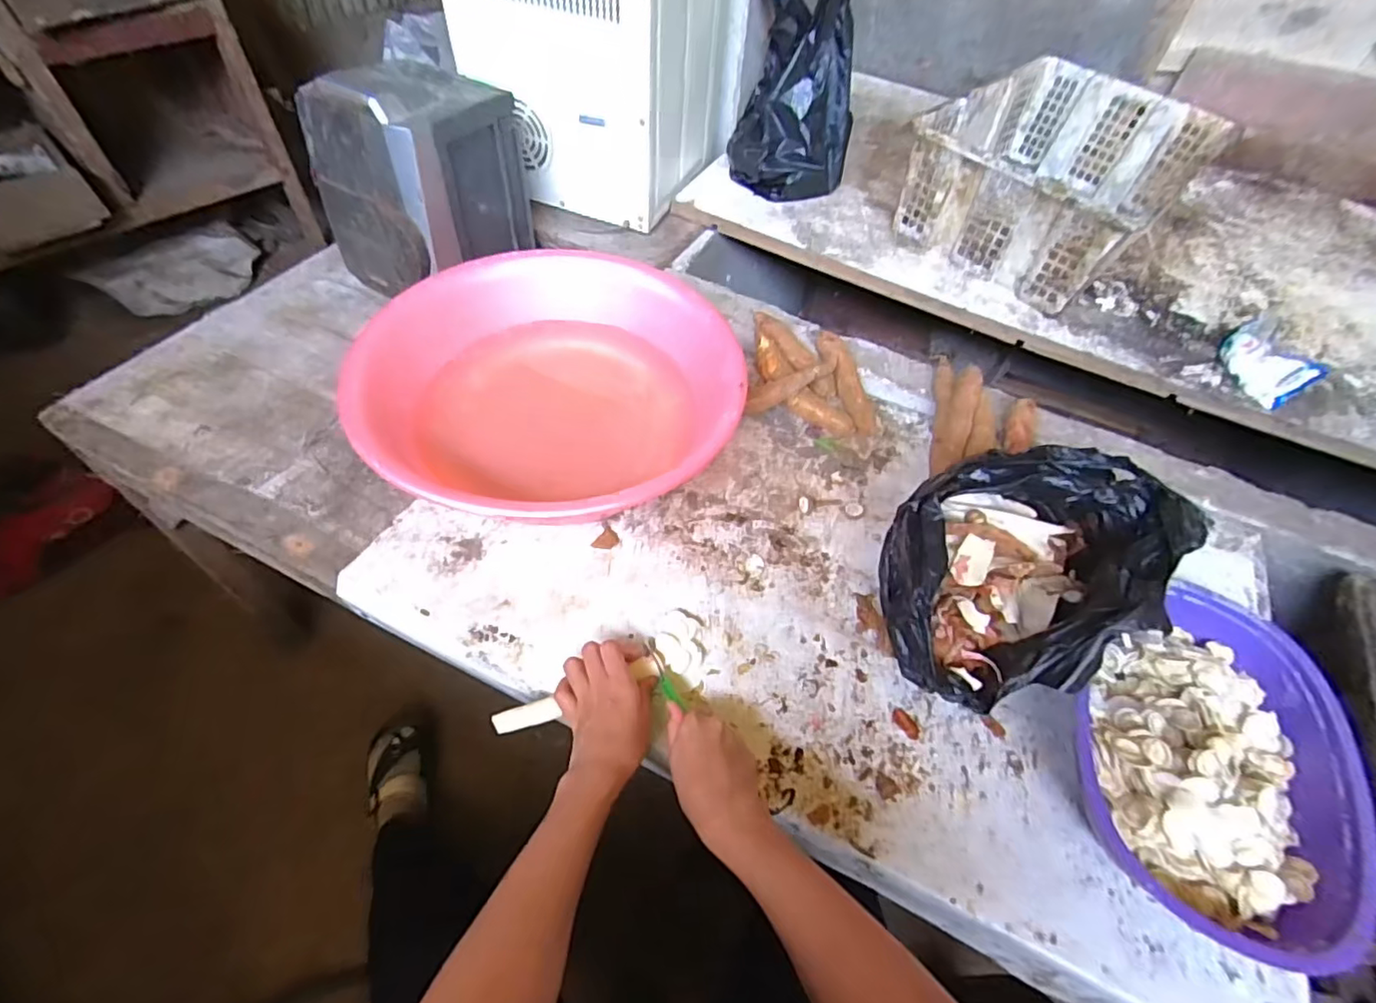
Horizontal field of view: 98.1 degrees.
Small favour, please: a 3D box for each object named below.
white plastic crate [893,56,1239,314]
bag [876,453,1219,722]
[{"bbox_3d":[0.594,-0.529,0.971,0.335,0.173,0.475,39,60,21],"label":"white plastic crate"},{"bbox_3d":[0.317,0.060,0.581,0.301,0.126,0.209,-25,60,-21],"label":"bag"}]

